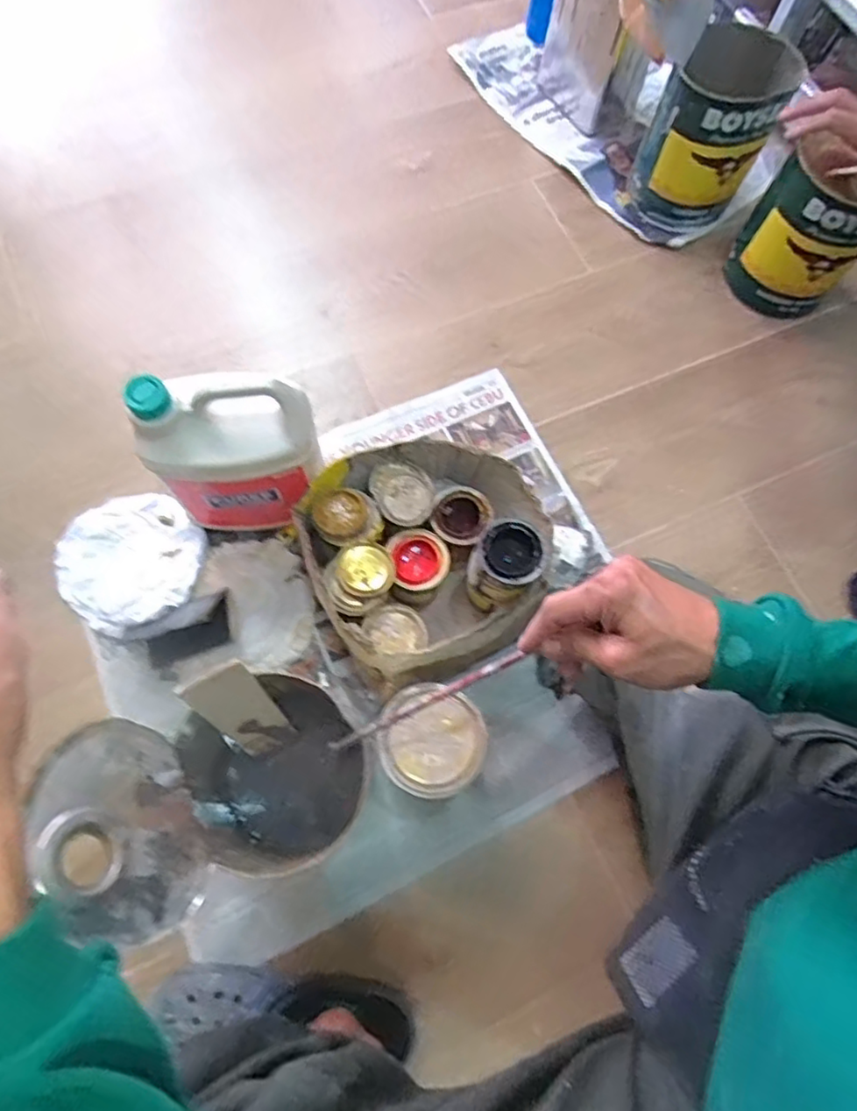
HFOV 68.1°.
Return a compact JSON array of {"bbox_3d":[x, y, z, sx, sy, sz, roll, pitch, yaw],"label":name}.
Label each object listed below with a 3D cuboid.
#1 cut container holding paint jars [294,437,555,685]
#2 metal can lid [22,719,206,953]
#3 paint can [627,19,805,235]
[{"bbox_3d":[0.000,-0.010,0.735,0.260,0.157,0.247,1,72,-2],"label":"cut container holding paint jars"},{"bbox_3d":[-0.221,0.198,0.462,0.009,0.127,0.151,-31,78,21],"label":"metal can lid"},{"bbox_3d":[0.418,-0.629,0.944,0.167,0.209,0.181,1,72,-2],"label":"paint can"}]

